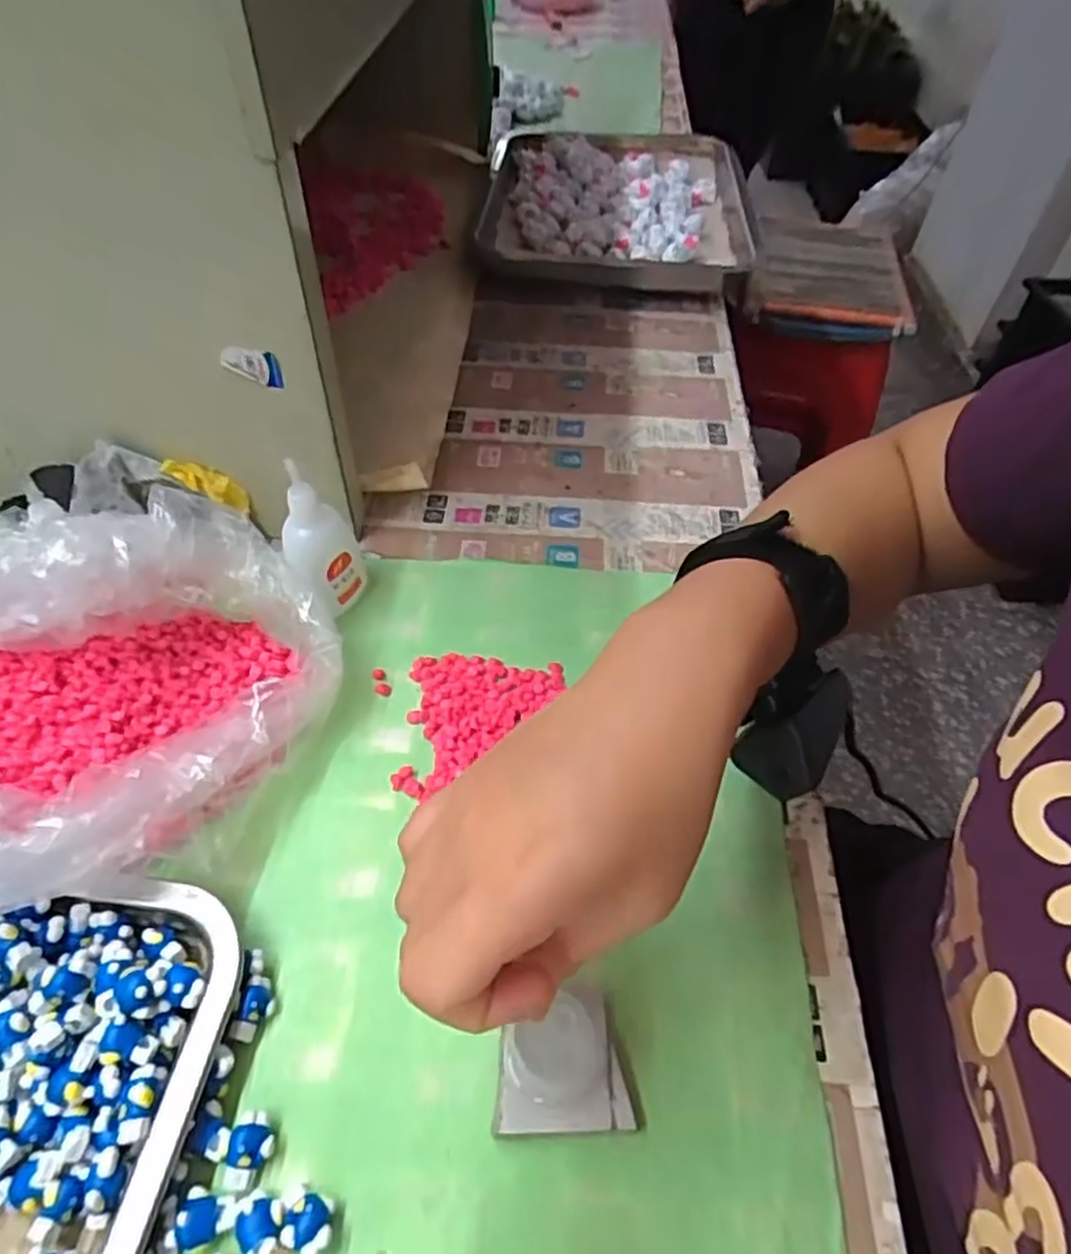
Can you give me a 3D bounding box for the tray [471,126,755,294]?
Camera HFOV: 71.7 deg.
[{"bbox_3d":[0.066,-0.356,0.637,0.218,0.038,0.210,7,56,6],"label":"tray"}]

